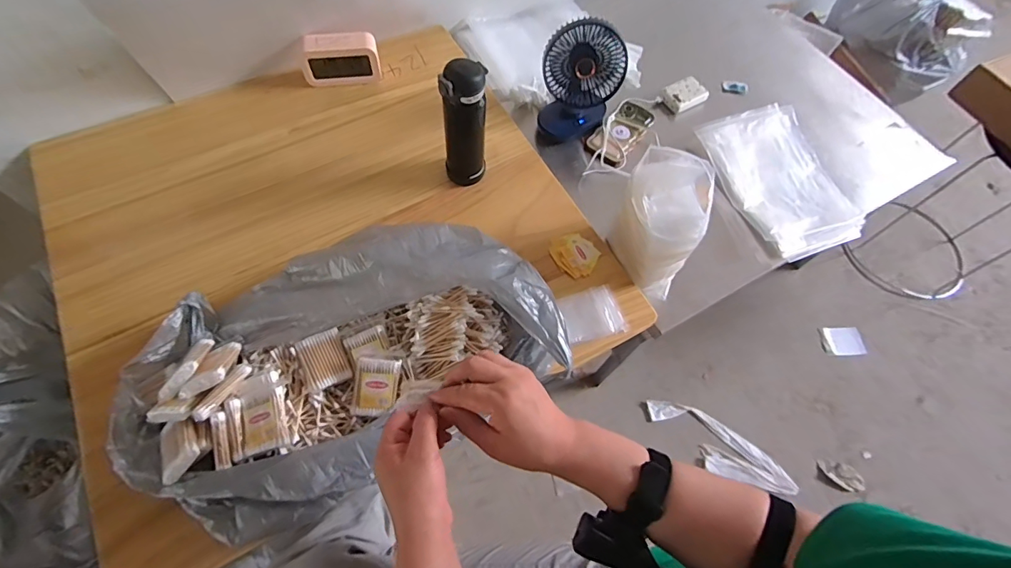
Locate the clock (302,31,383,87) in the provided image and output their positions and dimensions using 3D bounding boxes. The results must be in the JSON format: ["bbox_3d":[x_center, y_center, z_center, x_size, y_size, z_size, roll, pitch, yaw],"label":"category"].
[{"bbox_3d":[-0.302,-0.412,0.848,0.136,0.079,0.051,-8,64,-7],"label":"clock"}]

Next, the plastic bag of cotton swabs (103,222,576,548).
[{"bbox_3d":[-0.207,0.097,0.585,0.531,0.124,0.290,-21,66,-13],"label":"plastic bag of cotton swabs"}]

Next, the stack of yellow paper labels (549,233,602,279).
[{"bbox_3d":[0.114,-0.049,0.749,0.073,0.006,0.070,39,68,16],"label":"stack of yellow paper labels"}]

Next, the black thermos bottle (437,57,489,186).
[{"bbox_3d":[-0.063,-0.241,0.714,0.061,0.211,0.056,13,64,3],"label":"black thermos bottle"}]

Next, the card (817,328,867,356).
[{"bbox_3d":[0.923,0.157,1.255,0.124,0.019,0.077,-3,74,1],"label":"card"}]

